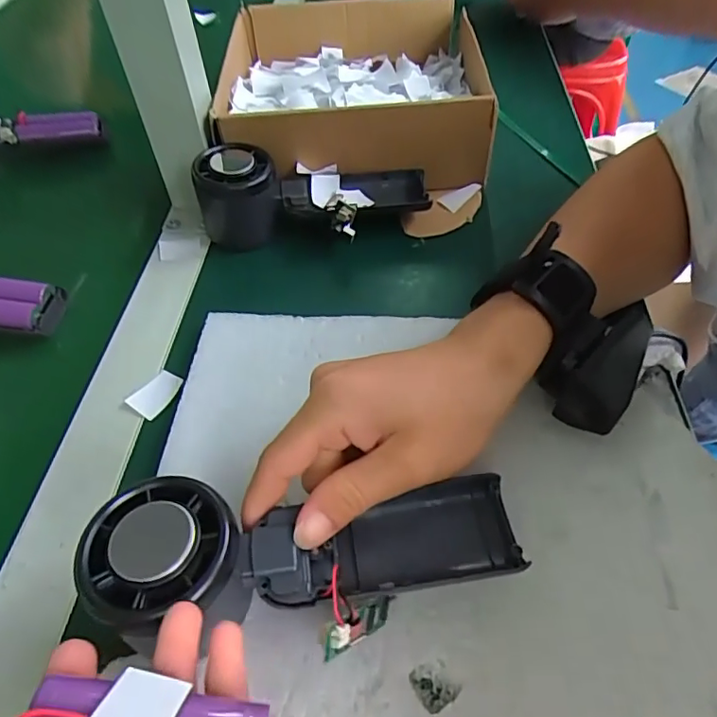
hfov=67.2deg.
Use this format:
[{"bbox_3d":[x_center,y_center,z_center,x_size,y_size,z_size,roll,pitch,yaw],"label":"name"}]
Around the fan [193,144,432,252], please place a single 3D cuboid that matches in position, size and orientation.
[{"bbox_3d":[-0.030,-0.117,0.382,0.159,0.056,0.059,-6,50,-1],"label":"fan"}]

